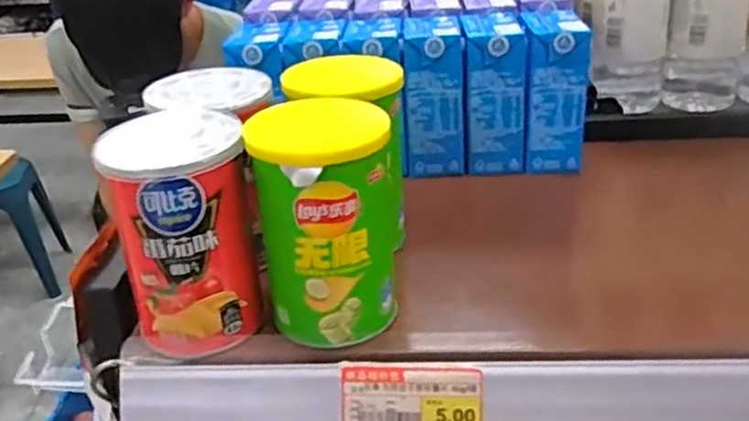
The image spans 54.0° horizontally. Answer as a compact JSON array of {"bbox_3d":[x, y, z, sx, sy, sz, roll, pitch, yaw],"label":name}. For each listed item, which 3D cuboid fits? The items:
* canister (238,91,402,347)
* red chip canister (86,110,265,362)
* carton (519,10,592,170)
[{"bbox_3d":[-0.023,0.006,0.370,0.068,0.108,0.062,-6,29,-6],"label":"canister"},{"bbox_3d":[-0.092,0.009,0.371,0.069,0.105,0.066,-8,29,-8],"label":"red chip canister"},{"bbox_3d":[0.134,-0.091,0.551,0.046,0.104,0.068,1,29,7],"label":"carton"}]

